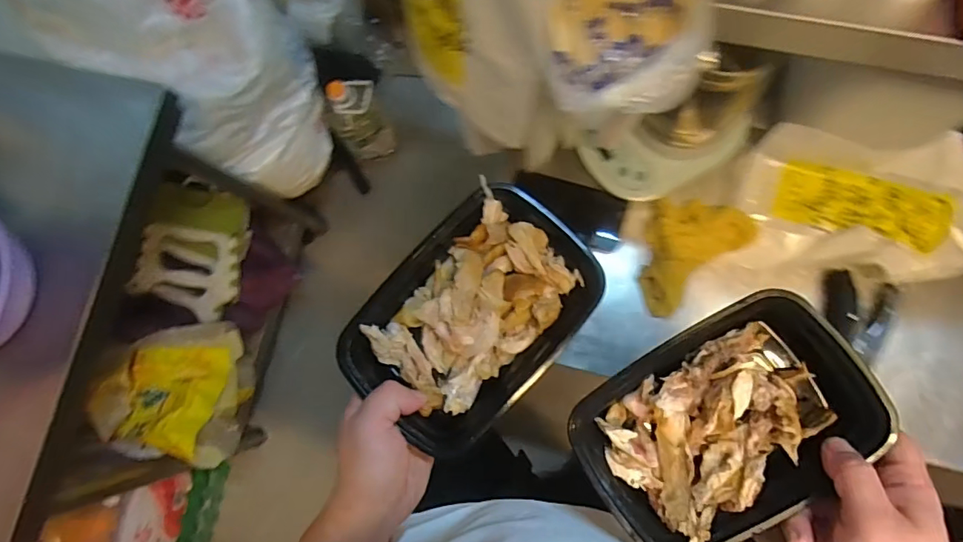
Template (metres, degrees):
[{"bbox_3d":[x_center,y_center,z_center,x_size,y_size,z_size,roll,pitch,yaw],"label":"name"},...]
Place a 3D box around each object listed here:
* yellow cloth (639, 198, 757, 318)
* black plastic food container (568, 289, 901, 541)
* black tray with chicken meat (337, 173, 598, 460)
[{"bbox_3d":[0.269,-0.013,0.624,0.124,0.024,0.144,9,82,5],"label":"yellow cloth"},{"bbox_3d":[0.184,0.119,0.390,0.209,0.056,0.142,-36,71,8],"label":"black plastic food container"},{"bbox_3d":[-0.005,0.036,0.419,0.144,0.038,0.205,41,86,9],"label":"black tray with chicken meat"}]

